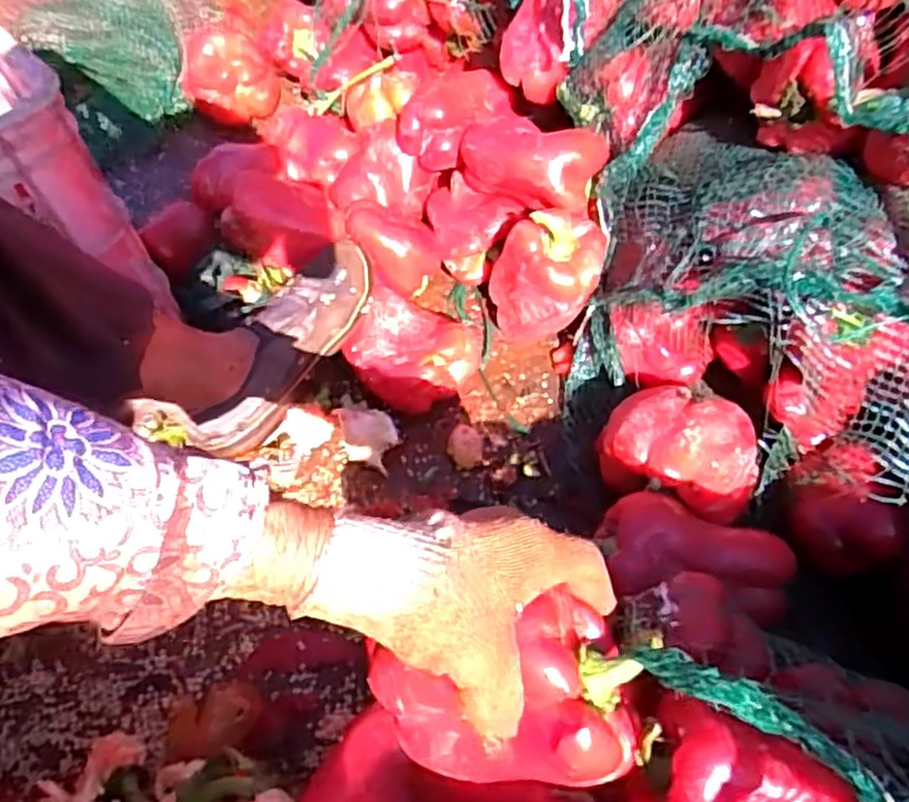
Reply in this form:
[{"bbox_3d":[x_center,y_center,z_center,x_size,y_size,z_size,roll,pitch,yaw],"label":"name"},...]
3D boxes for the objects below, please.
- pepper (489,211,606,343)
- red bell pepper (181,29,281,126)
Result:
[{"bbox_3d":[0.085,-0.103,0.663,0.097,0.121,0.078,-10,55,-3],"label":"pepper"},{"bbox_3d":[-0.286,-0.412,0.931,0.118,0.097,0.097,-17,56,-8],"label":"red bell pepper"}]

